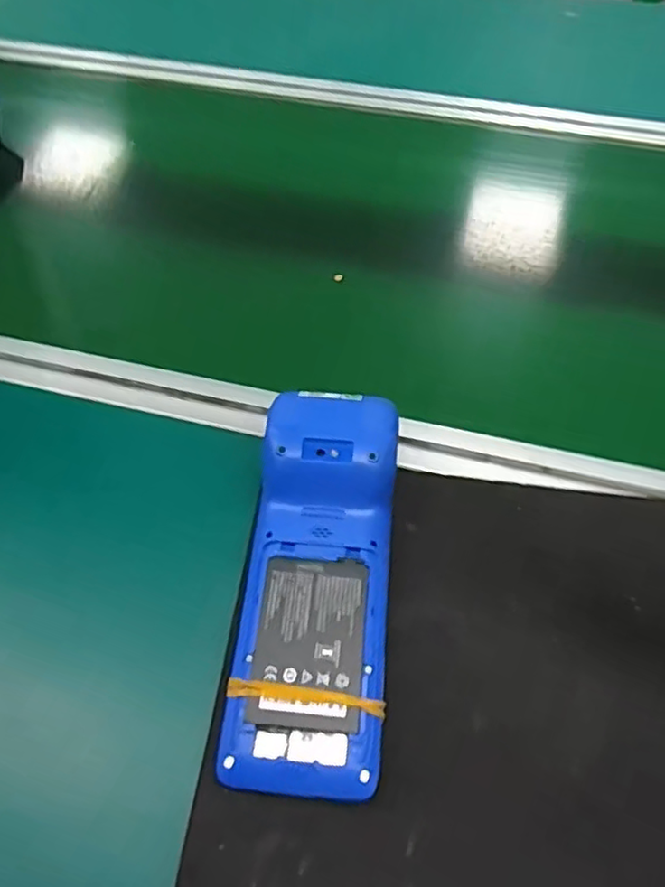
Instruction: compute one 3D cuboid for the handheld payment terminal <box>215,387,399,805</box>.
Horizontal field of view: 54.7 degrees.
[{"bbox_3d":[-0.008,0.073,0.360,0.080,0.055,0.215,4,57,2],"label":"handheld payment terminal"}]

